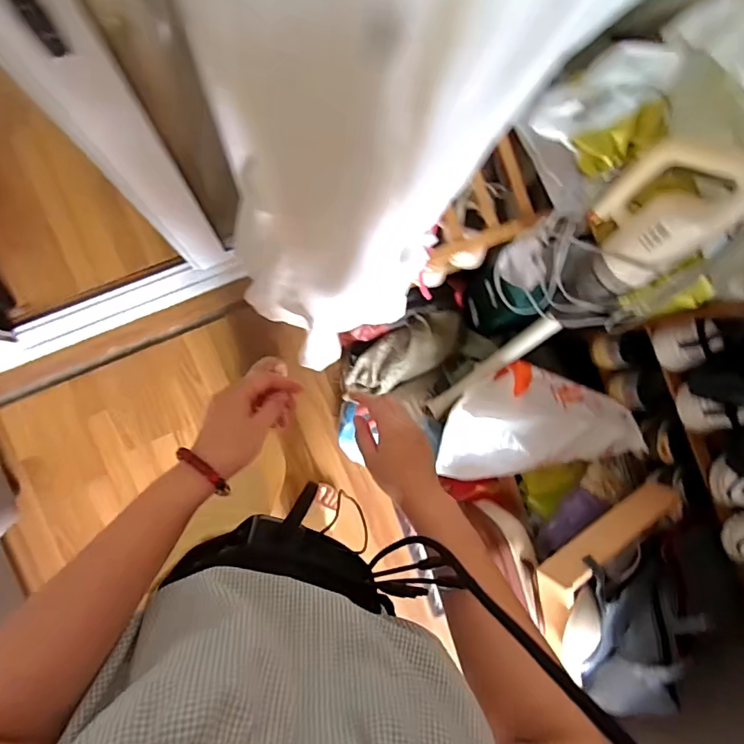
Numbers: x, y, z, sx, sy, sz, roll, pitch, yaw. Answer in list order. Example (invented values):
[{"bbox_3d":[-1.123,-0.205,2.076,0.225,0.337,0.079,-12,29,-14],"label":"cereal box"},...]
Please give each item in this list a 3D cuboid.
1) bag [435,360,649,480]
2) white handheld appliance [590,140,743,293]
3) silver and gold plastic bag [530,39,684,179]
[{"bbox_3d":[0.334,0.101,1.047,0.393,0.152,0.225,-11,89,-8],"label":"bag"},{"bbox_3d":[0.411,-0.224,0.697,0.090,0.229,0.141,-7,66,-18],"label":"white handheld appliance"},{"bbox_3d":[0.345,-0.377,0.703,0.171,0.039,0.146,-38,89,27],"label":"silver and gold plastic bag"}]

